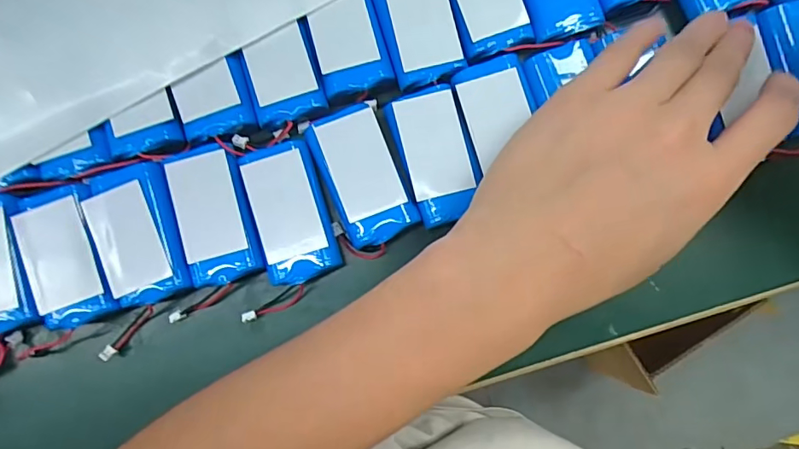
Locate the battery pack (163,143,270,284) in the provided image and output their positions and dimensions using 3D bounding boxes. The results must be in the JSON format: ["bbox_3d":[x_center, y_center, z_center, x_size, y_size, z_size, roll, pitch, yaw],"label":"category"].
[{"bbox_3d":[-0.092,-0.007,0.250,0.035,0.008,0.069,-16,83,-1],"label":"battery pack"}]

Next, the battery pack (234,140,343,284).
[{"bbox_3d":[-0.054,-0.006,0.252,0.035,0.010,0.068,-17,83,-1],"label":"battery pack"}]

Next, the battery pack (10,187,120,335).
[{"bbox_3d":[-0.165,0.015,0.247,0.034,0.012,0.066,-21,83,-2],"label":"battery pack"}]

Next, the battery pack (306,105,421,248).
[{"bbox_3d":[-0.018,-0.025,0.252,0.036,0.011,0.067,-22,83,-2],"label":"battery pack"}]

